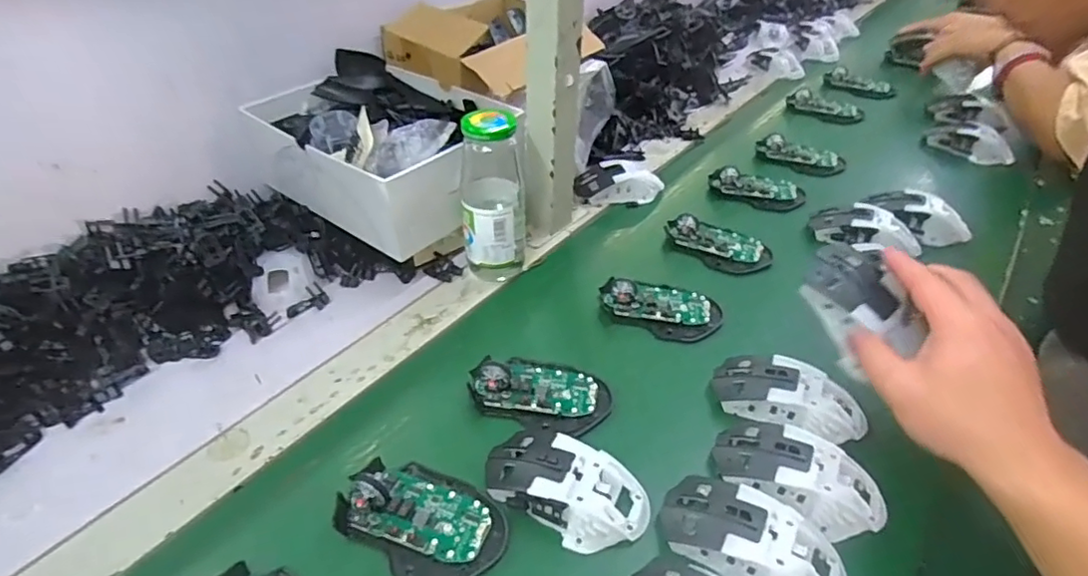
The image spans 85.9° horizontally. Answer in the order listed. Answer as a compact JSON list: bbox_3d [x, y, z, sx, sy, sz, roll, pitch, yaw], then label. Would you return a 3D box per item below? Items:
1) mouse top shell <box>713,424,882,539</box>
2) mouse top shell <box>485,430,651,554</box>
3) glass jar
[{"bbox_3d":[0.183,0.131,0.420,0.114,0.032,0.057,24,44,23],"label":"mouse top shell"},{"bbox_3d":[0.015,0.136,0.410,0.115,0.034,0.062,23,43,22],"label":"mouse top shell"},{"bbox_3d":[-0.048,-0.084,0.573,0.067,0.168,0.059,0,40,-5],"label":"glass jar"}]

